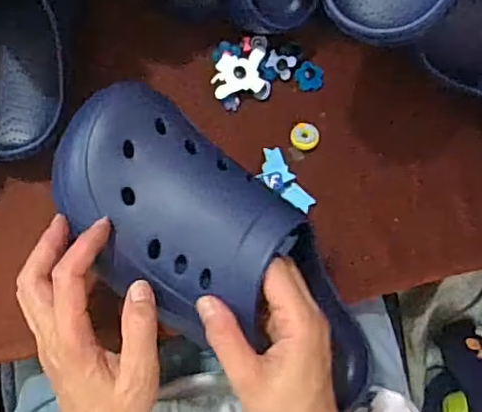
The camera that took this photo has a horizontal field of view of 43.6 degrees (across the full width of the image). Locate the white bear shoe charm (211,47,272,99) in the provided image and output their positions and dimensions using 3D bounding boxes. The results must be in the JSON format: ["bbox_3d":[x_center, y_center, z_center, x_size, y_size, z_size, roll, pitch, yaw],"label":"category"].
[{"bbox_3d":[-0.001,-0.114,0.519,0.047,0.008,0.038,-10,84,-7],"label":"white bear shoe charm"}]

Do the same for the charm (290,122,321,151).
[{"bbox_3d":[0.056,-0.060,0.524,0.023,0.008,0.024,1,83,-6],"label":"charm"}]

